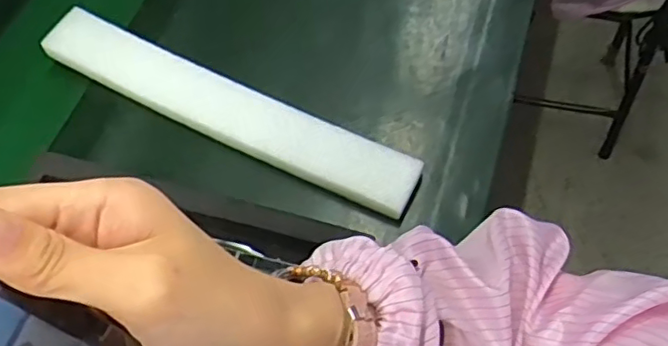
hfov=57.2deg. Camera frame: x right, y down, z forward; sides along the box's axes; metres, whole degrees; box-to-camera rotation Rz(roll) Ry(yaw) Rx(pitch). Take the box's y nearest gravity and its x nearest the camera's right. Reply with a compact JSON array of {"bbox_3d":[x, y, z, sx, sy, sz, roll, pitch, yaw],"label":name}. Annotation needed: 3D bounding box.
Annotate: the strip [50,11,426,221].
[{"bbox_3d":[-0.099,-0.059,0.559,0.367,0.035,0.053,24,63,15],"label":"strip"}]

